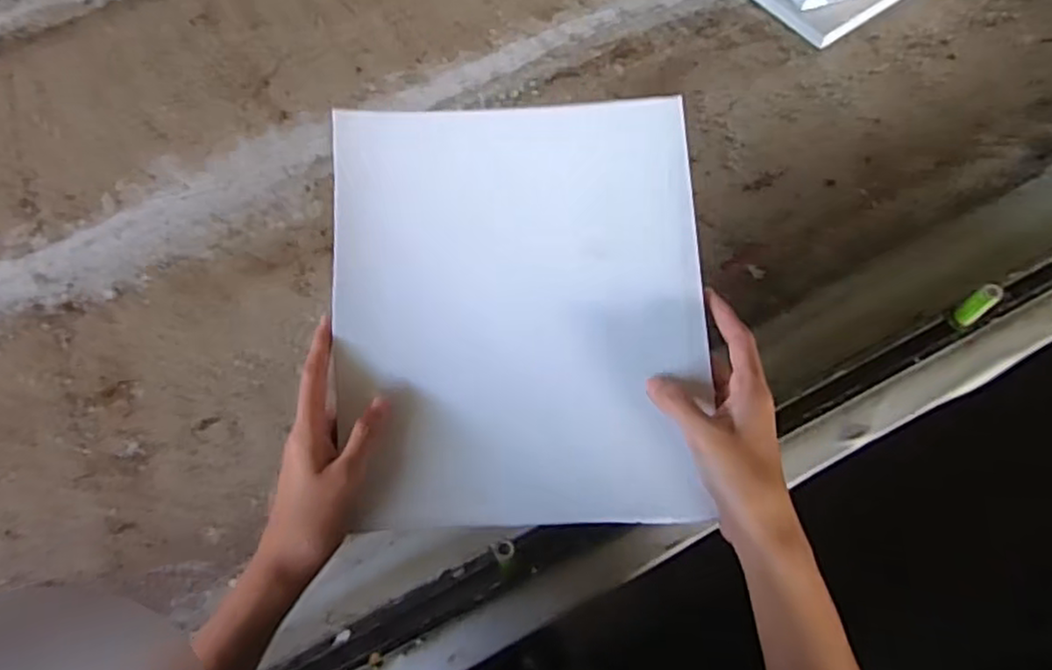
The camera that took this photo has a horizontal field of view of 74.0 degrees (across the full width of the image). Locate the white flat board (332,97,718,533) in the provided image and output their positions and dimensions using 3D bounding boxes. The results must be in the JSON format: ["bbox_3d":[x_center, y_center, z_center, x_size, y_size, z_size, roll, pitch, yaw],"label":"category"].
[{"bbox_3d":[-0.004,-0.018,0.439,0.225,0.018,0.264,-3,81,-1],"label":"white flat board"}]

